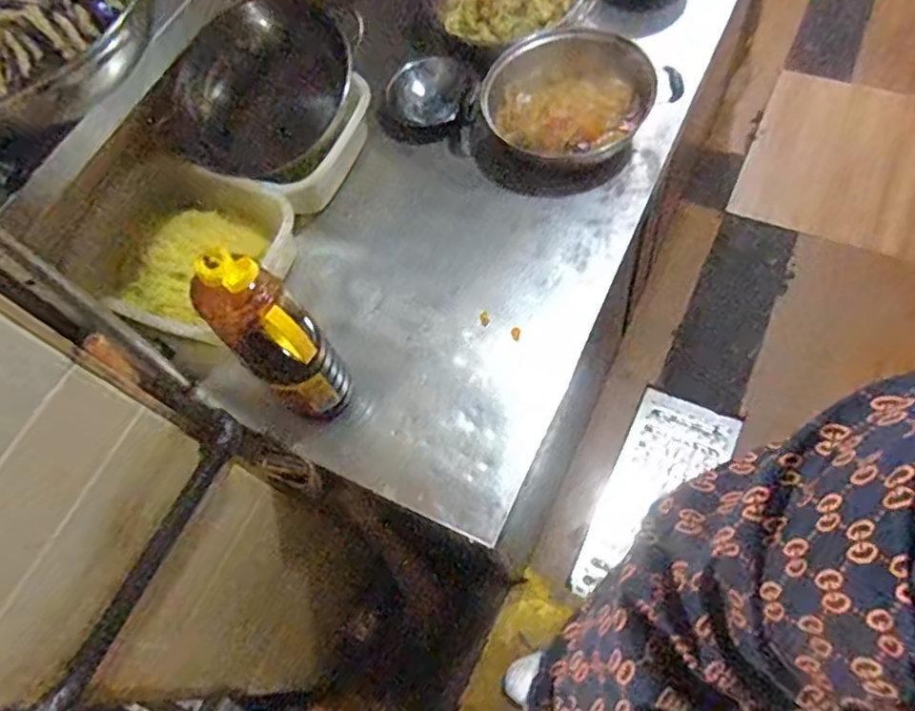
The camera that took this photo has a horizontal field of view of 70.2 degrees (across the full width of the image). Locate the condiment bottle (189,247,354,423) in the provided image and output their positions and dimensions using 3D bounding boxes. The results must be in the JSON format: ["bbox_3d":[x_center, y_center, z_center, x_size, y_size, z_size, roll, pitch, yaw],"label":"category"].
[{"bbox_3d":[-0.216,-0.021,0.789,0.094,0.290,0.125,-36,70,-11],"label":"condiment bottle"}]

